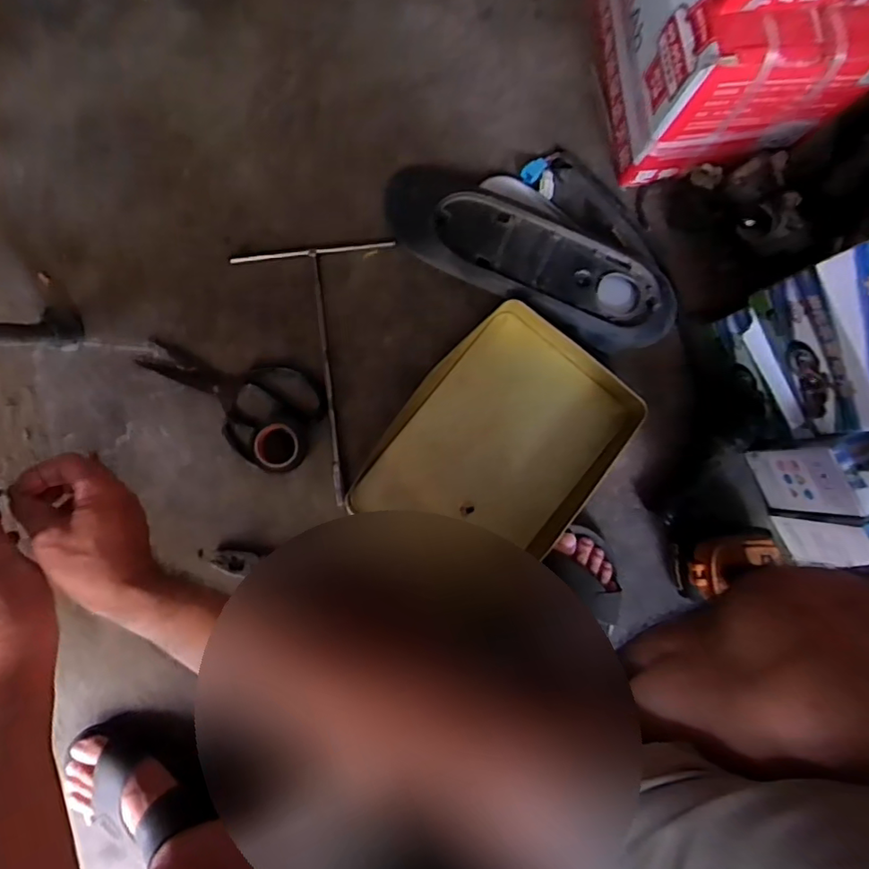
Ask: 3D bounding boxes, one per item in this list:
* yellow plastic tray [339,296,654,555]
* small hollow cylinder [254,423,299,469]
[{"bbox_3d":[0.075,0.016,0.637,0.231,0.046,0.309,34,86,1],"label":"yellow plastic tray"},{"bbox_3d":[-0.180,0.013,0.640,0.049,0.020,0.048,0,86,-2],"label":"small hollow cylinder"}]

